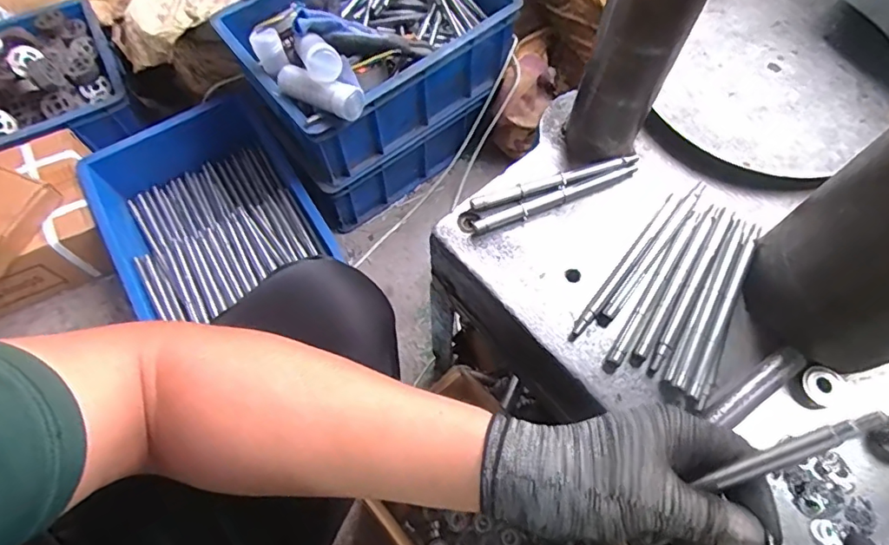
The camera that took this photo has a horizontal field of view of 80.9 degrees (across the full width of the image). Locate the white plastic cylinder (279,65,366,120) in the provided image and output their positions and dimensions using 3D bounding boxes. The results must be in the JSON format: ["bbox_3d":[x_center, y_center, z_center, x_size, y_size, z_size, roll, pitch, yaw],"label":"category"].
[{"bbox_3d":[-0.170,-0.244,0.706,0.127,0.046,0.041,23,68,10],"label":"white plastic cylinder"}]

